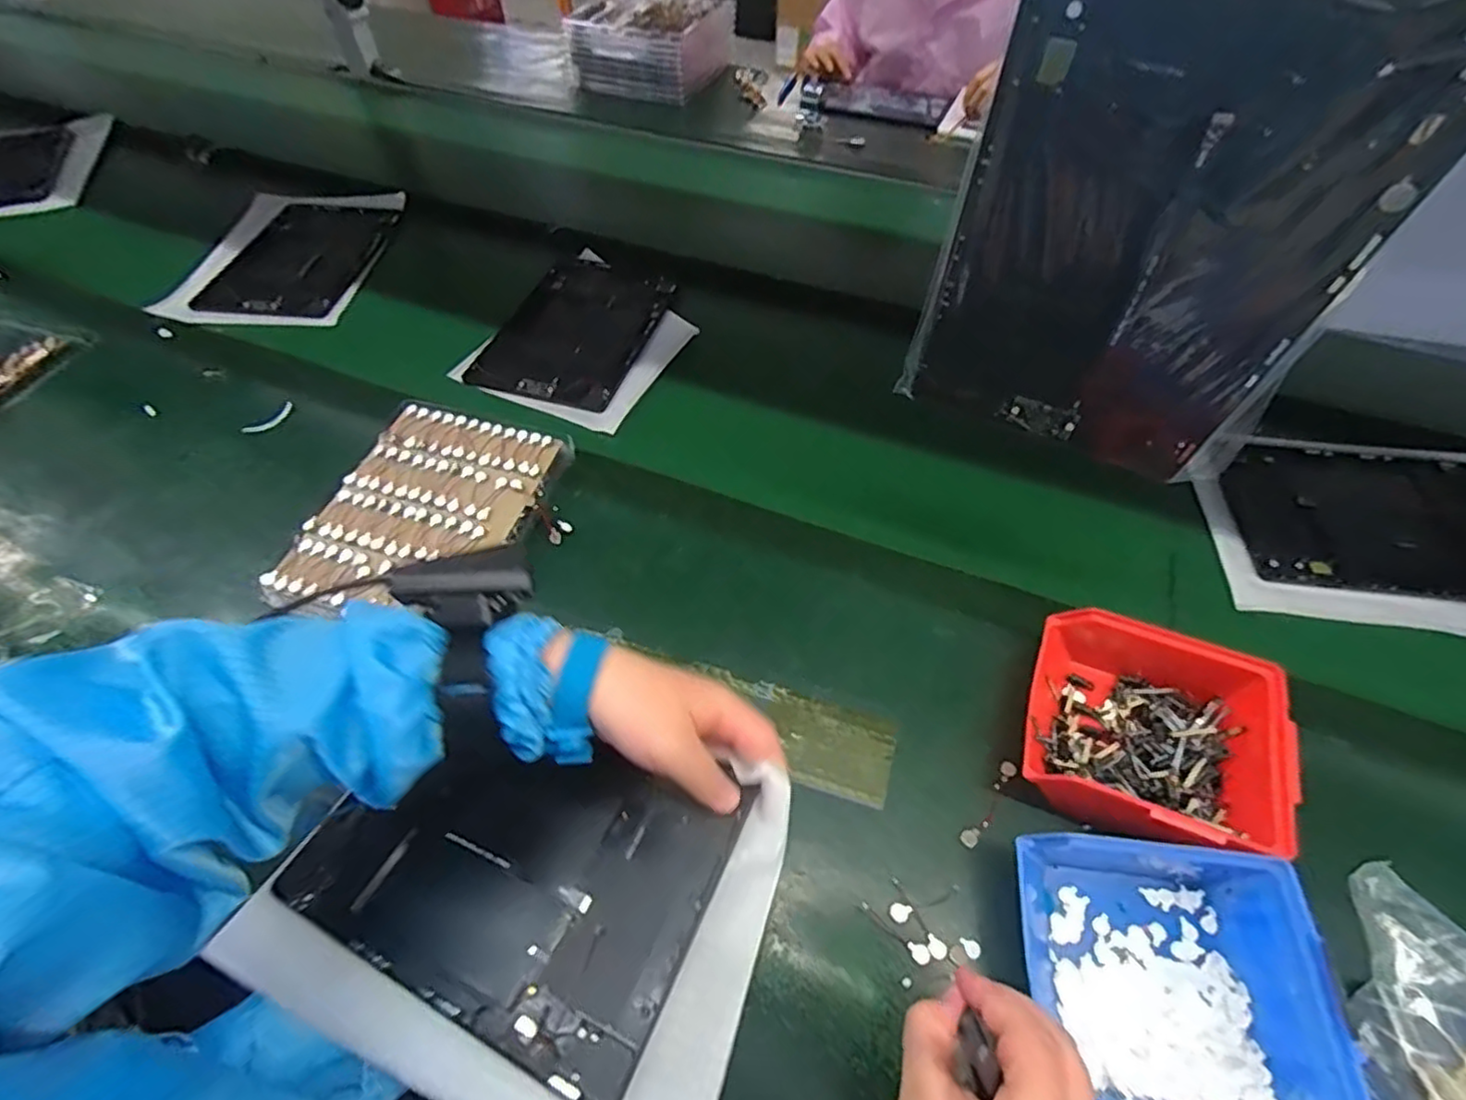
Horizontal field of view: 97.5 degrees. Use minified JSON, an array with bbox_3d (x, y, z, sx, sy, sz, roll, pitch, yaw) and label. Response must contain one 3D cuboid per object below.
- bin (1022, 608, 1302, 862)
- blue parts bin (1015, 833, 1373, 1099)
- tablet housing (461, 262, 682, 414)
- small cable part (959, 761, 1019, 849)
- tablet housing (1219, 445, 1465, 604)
[{"bbox_3d":[0.261,0.116,0.414,0.139,0.067,0.148,18,54,10],"label":"bin"},{"bbox_3d":[0.232,0.228,0.342,0.127,0.066,0.128,4,53,-1],"label":"blue parts bin"},{"bbox_3d":[-0.170,-0.244,0.700,0.161,0.017,0.228,17,56,10],"label":"tablet housing"},{"bbox_3d":[0.167,0.165,0.417,0.012,0.005,0.064,36,61,21],"label":"small cable part"},{"bbox_3d":[0.554,-0.025,0.556,0.241,0.016,0.159,6,53,1],"label":"tablet housing"}]

